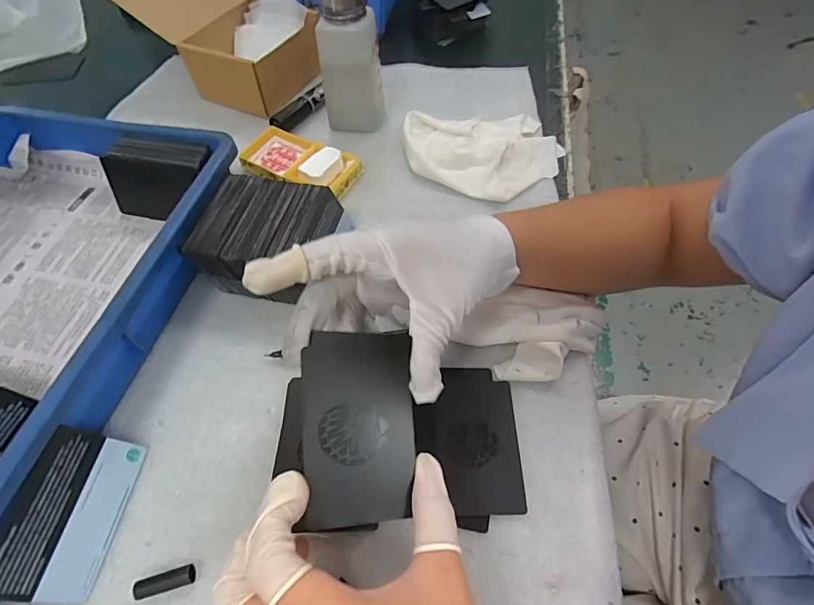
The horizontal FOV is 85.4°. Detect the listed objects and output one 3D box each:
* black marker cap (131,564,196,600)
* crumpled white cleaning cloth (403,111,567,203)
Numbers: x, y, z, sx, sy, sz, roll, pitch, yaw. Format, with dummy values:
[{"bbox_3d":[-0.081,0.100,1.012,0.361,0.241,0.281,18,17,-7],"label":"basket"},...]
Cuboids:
[{"bbox_3d":[-0.135,0.157,0.247,0.032,0.009,0.010,-14,57,-8],"label":"black marker cap"},{"bbox_3d":[0.076,-0.145,0.429,0.149,0.022,0.108,-5,57,-2],"label":"crumpled white cleaning cloth"}]

